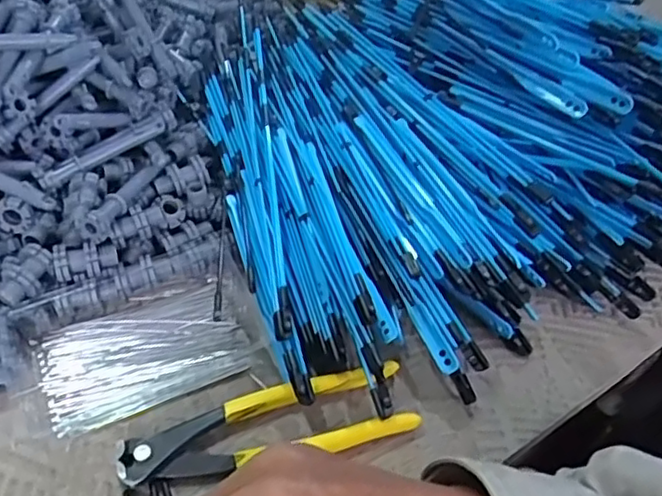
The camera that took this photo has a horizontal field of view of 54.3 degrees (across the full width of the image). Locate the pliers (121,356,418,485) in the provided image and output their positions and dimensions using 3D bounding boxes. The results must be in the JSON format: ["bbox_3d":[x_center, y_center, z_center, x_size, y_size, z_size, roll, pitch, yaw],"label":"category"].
[{"bbox_3d":[-0.035,0.103,0.366,0.166,0.013,0.046,-12,50,-12],"label":"pliers"}]

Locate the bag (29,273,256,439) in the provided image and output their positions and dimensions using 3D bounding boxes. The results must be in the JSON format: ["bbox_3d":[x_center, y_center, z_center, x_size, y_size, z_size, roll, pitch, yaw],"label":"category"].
[{"bbox_3d":[-0.122,0.064,0.416,0.123,0.012,0.083,-18,51,-17],"label":"bag"}]

